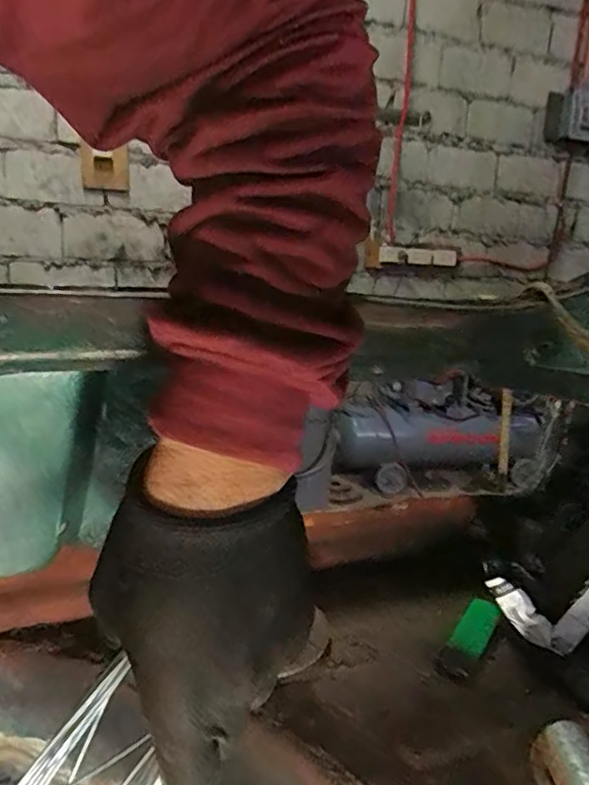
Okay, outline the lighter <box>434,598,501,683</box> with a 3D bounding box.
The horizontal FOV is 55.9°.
[{"bbox_3d":[0.124,0.173,0.394,0.024,0.016,0.076,11,14,35],"label":"lighter"}]

